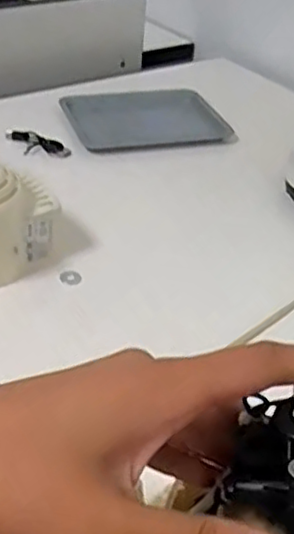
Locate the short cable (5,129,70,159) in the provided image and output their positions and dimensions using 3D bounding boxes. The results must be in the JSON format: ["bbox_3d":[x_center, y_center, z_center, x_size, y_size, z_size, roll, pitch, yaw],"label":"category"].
[{"bbox_3d":[-0.112,-0.123,0.672,0.071,0.013,0.022,19,39,18],"label":"short cable"}]

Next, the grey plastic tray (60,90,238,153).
[{"bbox_3d":[-0.003,-0.167,0.740,0.162,0.012,0.127,-9,39,-17],"label":"grey plastic tray"}]

